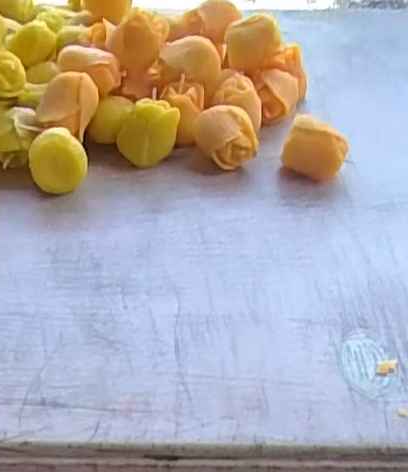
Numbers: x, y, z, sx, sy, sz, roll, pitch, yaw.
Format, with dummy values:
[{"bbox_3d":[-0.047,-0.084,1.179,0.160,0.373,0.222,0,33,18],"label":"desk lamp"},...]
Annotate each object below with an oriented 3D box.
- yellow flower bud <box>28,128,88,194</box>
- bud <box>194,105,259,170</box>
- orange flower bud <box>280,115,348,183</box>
[{"bbox_3d":[-0.090,-0.048,0.418,0.034,0.035,0.028,-8,38,-11],"label":"yellow flower bud"},{"bbox_3d":[0.015,-0.068,0.452,0.040,0.029,0.038,-2,37,-3],"label":"bud"},{"bbox_3d":[0.072,-0.055,0.434,0.035,0.031,0.027,24,43,28],"label":"orange flower bud"}]

